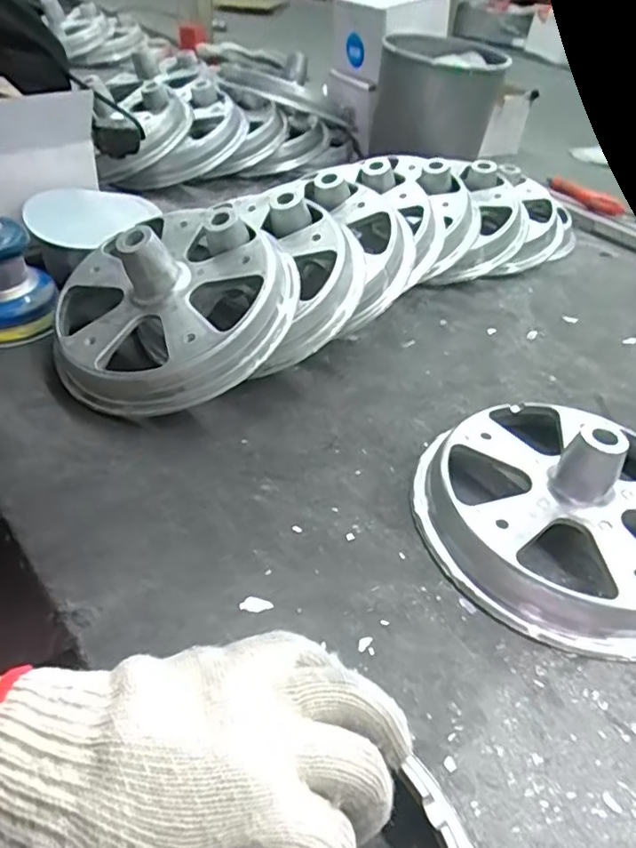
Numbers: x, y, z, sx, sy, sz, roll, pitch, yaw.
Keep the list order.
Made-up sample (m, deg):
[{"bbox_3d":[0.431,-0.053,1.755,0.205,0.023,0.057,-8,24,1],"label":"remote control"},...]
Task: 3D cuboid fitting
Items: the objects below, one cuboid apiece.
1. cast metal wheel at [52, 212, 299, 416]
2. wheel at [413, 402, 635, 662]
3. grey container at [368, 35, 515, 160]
[{"bbox_3d":[-0.123,-0.106,0.486,0.199,0.073,0.185,-2,65,5],"label":"cast metal wheel"},{"bbox_3d":[0.173,0.048,0.408,0.190,0.079,0.191,4,41,-3],"label":"wheel"},{"bbox_3d":[0.169,-0.469,0.898,0.175,0.143,0.141,12,41,6],"label":"grey container"}]

